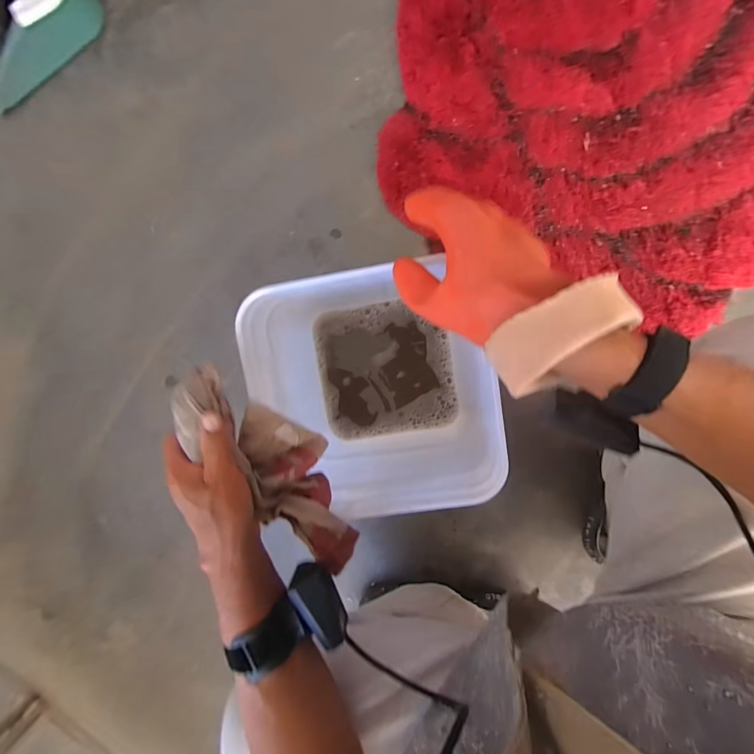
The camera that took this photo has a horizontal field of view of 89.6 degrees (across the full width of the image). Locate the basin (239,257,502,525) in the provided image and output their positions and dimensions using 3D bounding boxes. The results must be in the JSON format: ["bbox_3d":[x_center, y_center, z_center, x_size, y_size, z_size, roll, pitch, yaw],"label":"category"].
[{"bbox_3d":[-0.005,0.009,0.483,0.221,0.234,0.231,-8,97,5],"label":"basin"}]

